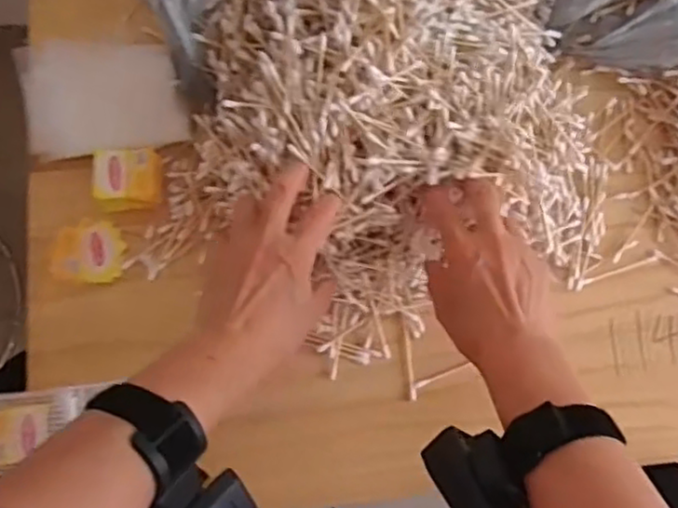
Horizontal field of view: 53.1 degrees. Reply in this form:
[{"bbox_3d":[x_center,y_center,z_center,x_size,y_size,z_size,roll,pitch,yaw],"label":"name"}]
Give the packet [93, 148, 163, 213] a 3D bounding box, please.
[{"bbox_3d":[-0.165,-0.058,0.540,0.049,0.038,0.040,-7,76,-5],"label":"packet"}]

